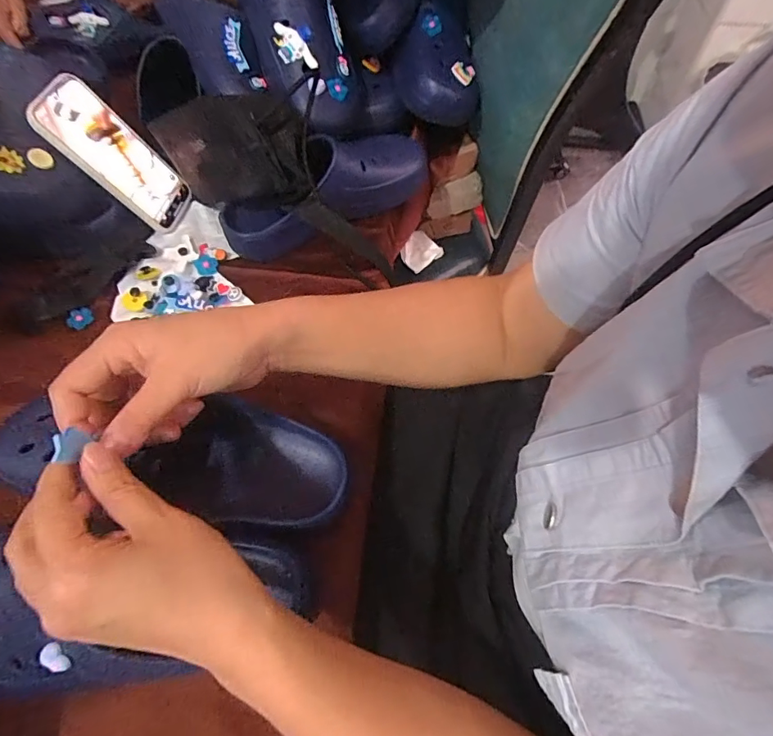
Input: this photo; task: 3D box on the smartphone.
[{"bbox_3d":[-0.299,-0.237,0.523,0.008,0.165,0.085,-4,60,34],"label":"smartphone"}]

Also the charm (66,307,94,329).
[{"bbox_3d":[-0.327,-0.053,0.495,0.025,0.008,0.022,-34,64,-16],"label":"charm"}]

